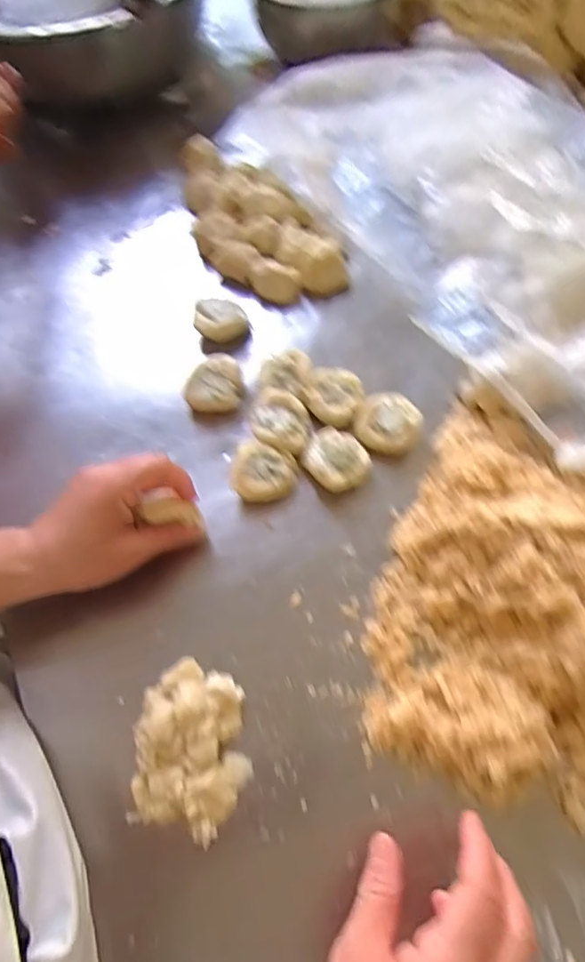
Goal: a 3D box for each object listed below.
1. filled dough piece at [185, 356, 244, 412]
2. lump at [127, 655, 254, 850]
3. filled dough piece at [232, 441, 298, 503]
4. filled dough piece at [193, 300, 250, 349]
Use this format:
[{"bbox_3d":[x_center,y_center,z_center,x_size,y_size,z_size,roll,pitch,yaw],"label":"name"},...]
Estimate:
[{"bbox_3d":[-0.070,-0.085,0.488,0.049,0.024,0.046,-9,65,-3],"label":"filled dough piece"},{"bbox_3d":[-0.067,0.177,0.361,0.072,0.030,0.103,-1,66,2],"label":"lump"},{"bbox_3d":[-0.022,-0.006,0.448,0.048,0.017,0.050,9,65,6],"label":"filled dough piece"},{"bbox_3d":[-0.068,-0.150,0.517,0.041,0.029,0.042,-1,65,1],"label":"filled dough piece"}]

